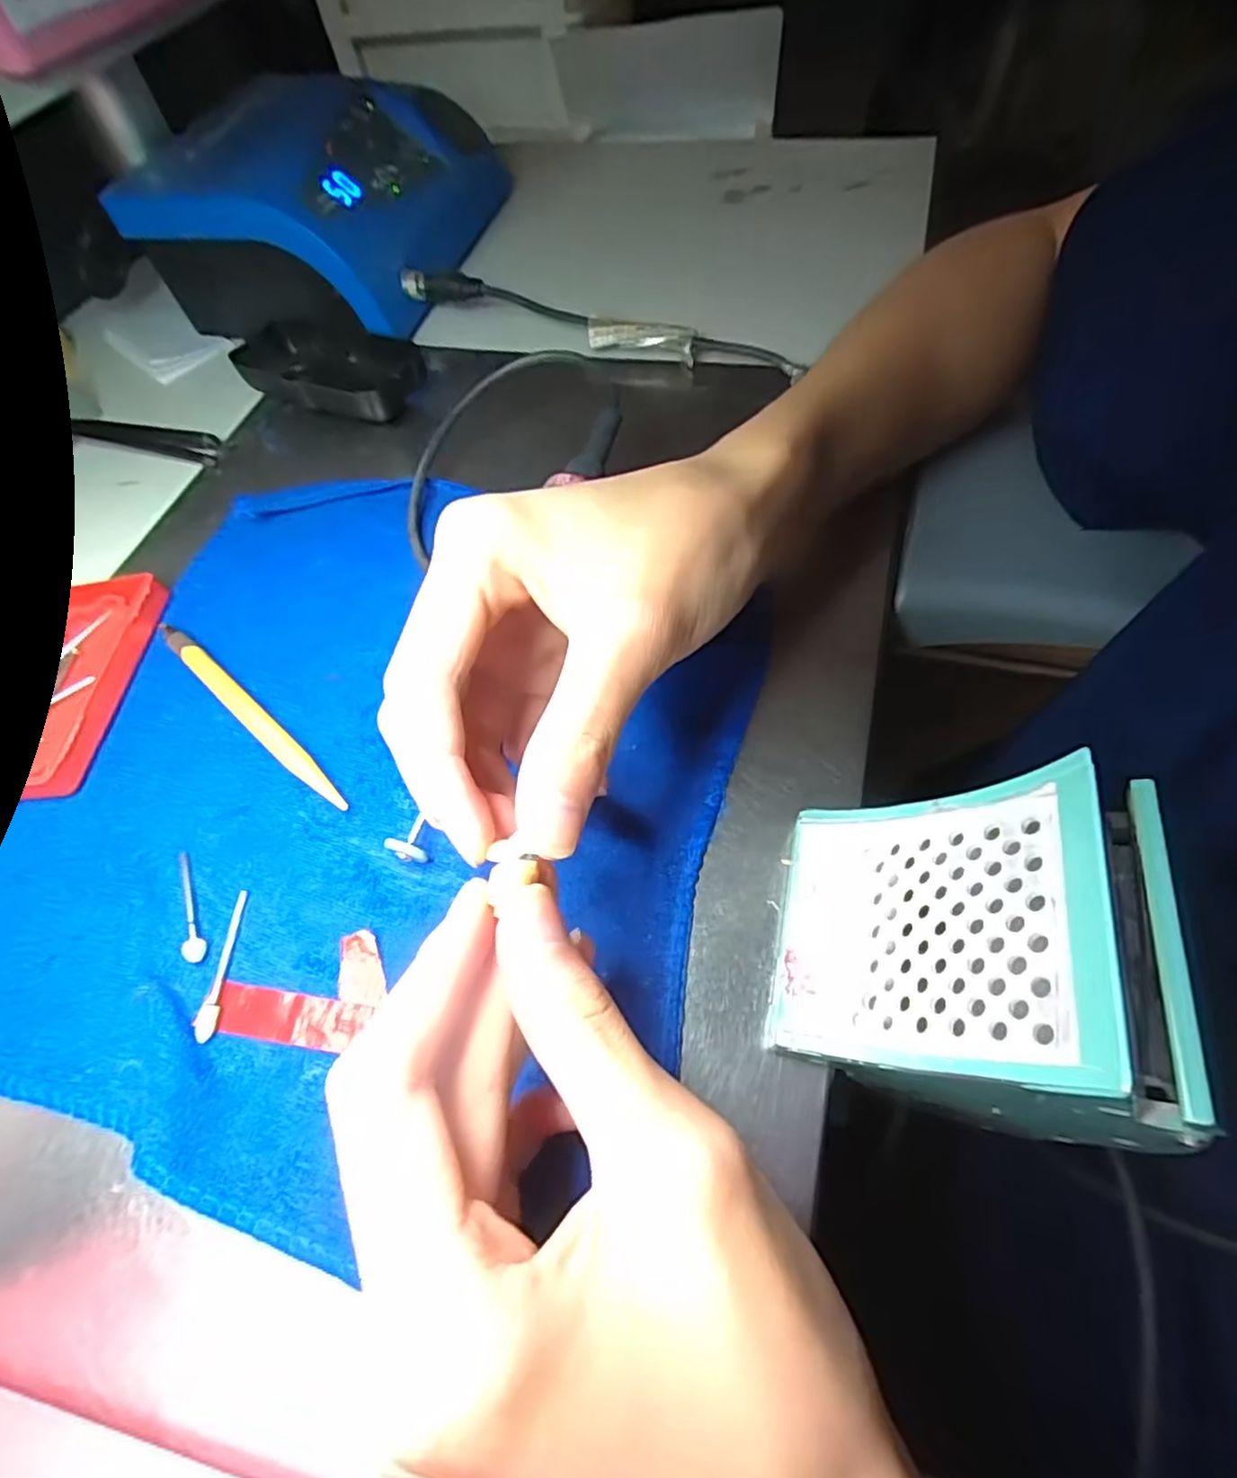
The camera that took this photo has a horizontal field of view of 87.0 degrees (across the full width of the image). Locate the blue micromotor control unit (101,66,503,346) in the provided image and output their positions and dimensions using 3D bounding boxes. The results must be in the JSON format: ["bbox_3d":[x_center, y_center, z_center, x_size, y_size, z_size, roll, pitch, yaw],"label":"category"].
[{"bbox_3d":[-0.182,-0.355,0.427,0.174,0.089,0.228,5,60,9],"label":"blue micromotor control unit"}]

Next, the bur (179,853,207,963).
[{"bbox_3d":[-0.145,0.055,0.220,0.006,0.005,0.043,-24,60,-11],"label":"bur"}]

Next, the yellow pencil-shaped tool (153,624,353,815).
[{"bbox_3d":[-0.148,-0.011,0.260,0.132,0.006,0.010,36,69,24],"label":"yellow pencil-shaped tool"}]

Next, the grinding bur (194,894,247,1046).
[{"bbox_3d":[-0.128,0.071,0.210,0.005,0.004,0.047,-5,59,3],"label":"grinding bur"}]

